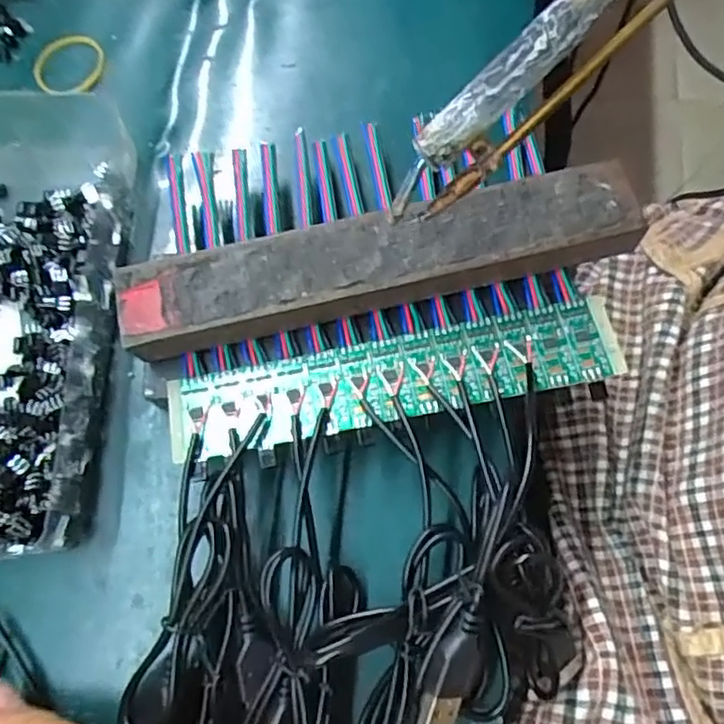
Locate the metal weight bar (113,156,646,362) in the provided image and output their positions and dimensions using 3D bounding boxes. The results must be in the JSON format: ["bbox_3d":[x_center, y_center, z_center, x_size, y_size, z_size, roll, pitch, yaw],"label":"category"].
[{"bbox_3d":[0.006,-0.036,0.243,0.186,0.020,0.035,-12,73,-2],"label":"metal weight bar"}]

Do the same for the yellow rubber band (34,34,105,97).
[{"bbox_3d":[-0.138,-0.139,0.305,0.034,0.004,0.034,-6,72,1],"label":"yellow rubber band"}]

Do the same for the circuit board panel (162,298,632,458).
[{"bbox_3d":[0.012,0.005,0.239,0.164,0.004,0.033,-11,66,-1],"label":"circuit board panel"}]

